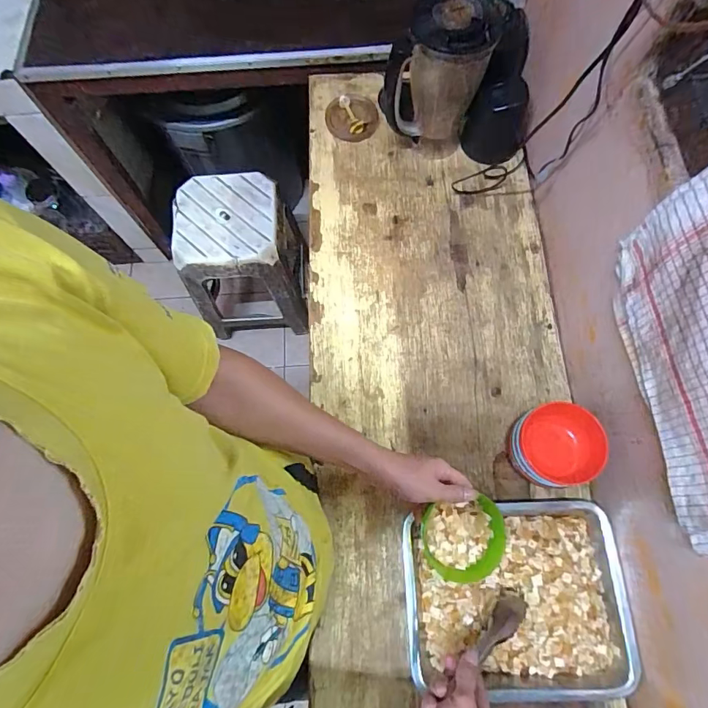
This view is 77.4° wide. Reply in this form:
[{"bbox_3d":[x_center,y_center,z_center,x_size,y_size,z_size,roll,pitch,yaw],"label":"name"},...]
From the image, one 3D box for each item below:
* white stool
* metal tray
[{"bbox_3d":[-0.342,-0.291,1.433,0.309,0.439,0.358,-7,71,0],"label":"white stool"},{"bbox_3d":[0.233,0.343,0.632,0.309,0.062,0.240,-2,72,1],"label":"metal tray"}]

